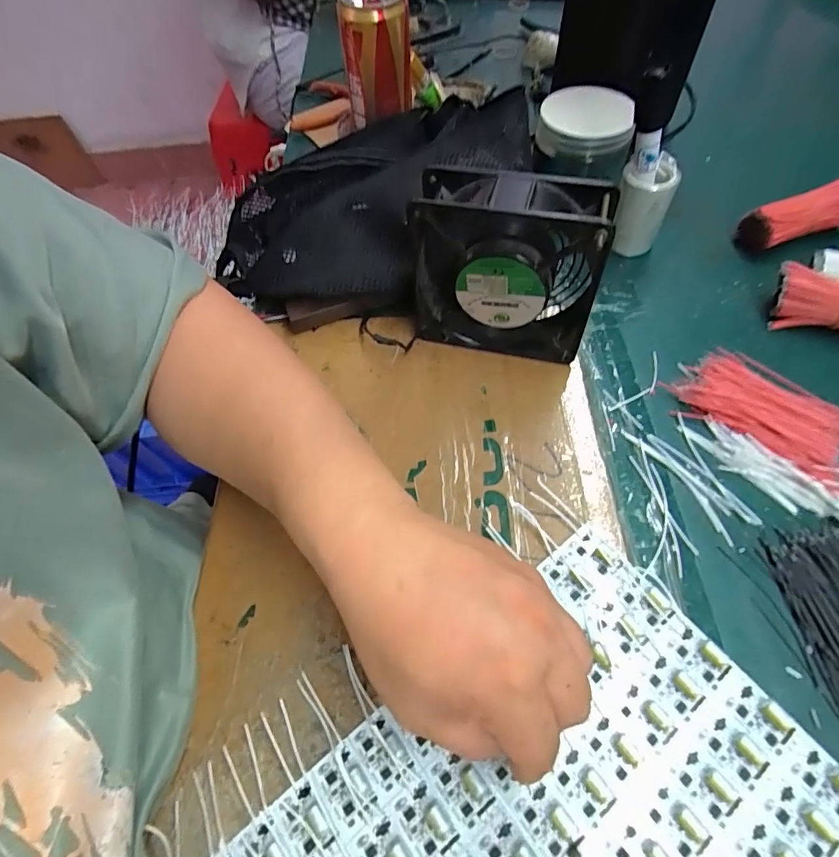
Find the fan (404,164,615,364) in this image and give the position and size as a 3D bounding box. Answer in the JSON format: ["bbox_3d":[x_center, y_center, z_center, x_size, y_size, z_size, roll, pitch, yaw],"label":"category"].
[{"bbox_3d":[0.057,-0.105,0.324,0.119,0.123,0.042,11,61,11],"label":"fan"}]

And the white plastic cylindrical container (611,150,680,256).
[{"bbox_3d":[0.183,-0.181,0.397,0.040,0.074,0.037,20,63,15],"label":"white plastic cylindrical container"}]

